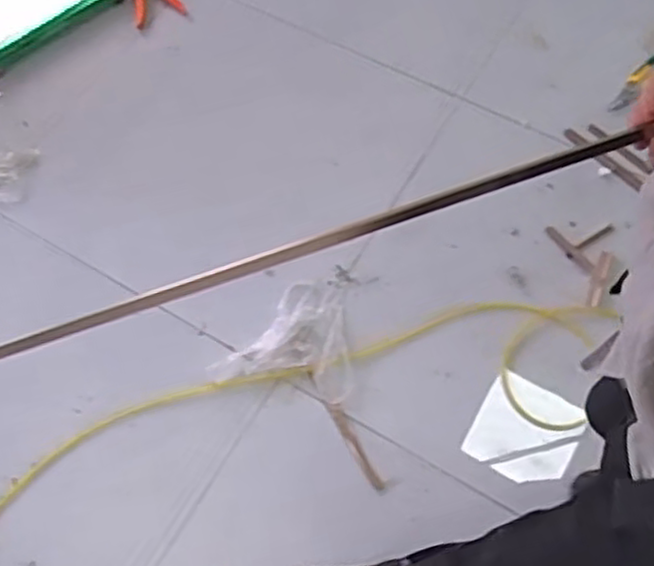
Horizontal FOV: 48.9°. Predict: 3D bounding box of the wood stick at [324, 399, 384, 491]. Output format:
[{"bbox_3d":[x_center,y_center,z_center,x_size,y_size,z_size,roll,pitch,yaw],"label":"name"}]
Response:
[{"bbox_3d":[0.053,0.310,1.383,0.026,0.008,0.192,-28,66,-12],"label":"wood stick"}]

